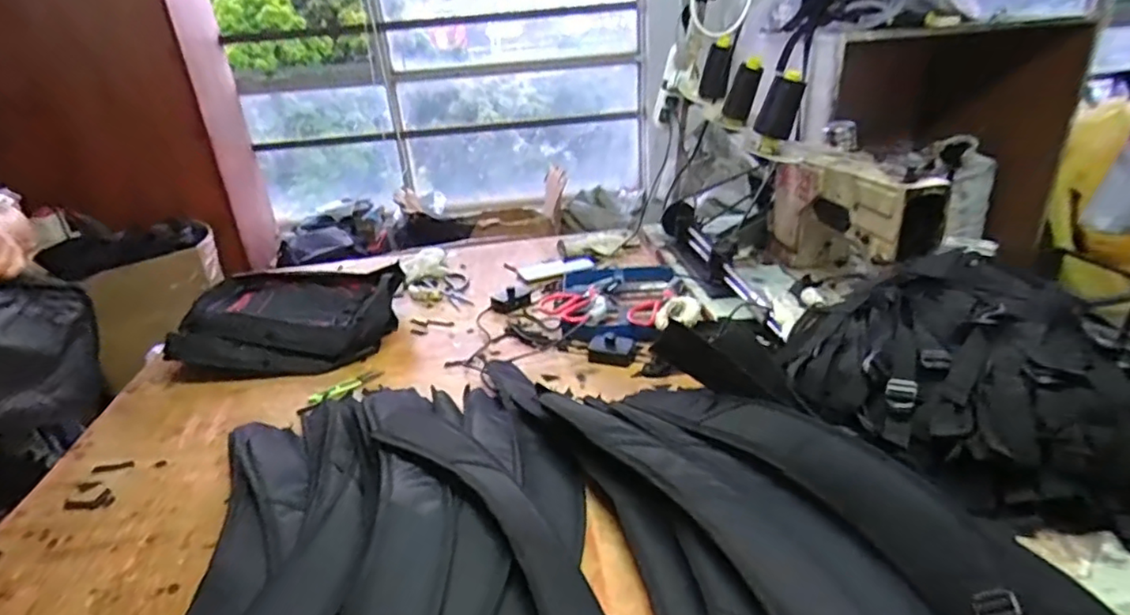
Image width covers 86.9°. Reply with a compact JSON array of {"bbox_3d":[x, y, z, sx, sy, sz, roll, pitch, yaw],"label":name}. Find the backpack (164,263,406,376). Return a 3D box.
[{"bbox_3d":[-0.496,0.021,1.111,0.373,0.107,0.240,-7,26,-6],"label":"backpack"}]

